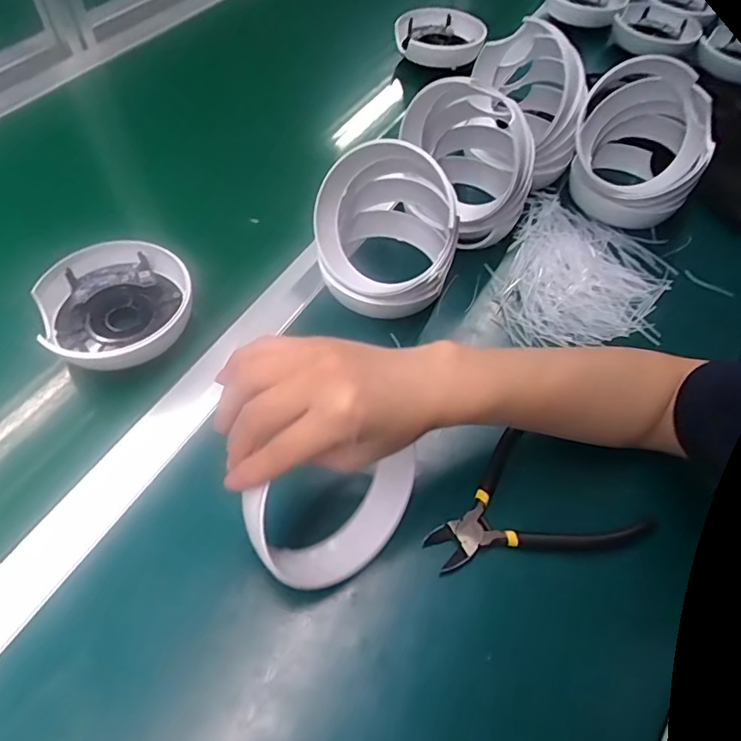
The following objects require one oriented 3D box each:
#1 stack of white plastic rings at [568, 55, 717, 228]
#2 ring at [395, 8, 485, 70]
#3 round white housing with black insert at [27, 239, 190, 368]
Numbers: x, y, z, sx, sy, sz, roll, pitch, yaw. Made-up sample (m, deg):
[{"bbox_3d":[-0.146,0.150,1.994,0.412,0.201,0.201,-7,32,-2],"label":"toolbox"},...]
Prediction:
[{"bbox_3d":[0.270,-0.232,0.535,0.121,0.124,0.121,22,57,10],"label":"stack of white plastic rings"},{"bbox_3d":[0.092,-0.441,0.713,0.111,0.038,0.118,2,55,-1],"label":"ring"},{"bbox_3d":[-0.209,-0.054,0.436,0.095,0.044,0.117,36,61,18],"label":"round white housing with black insert"}]

